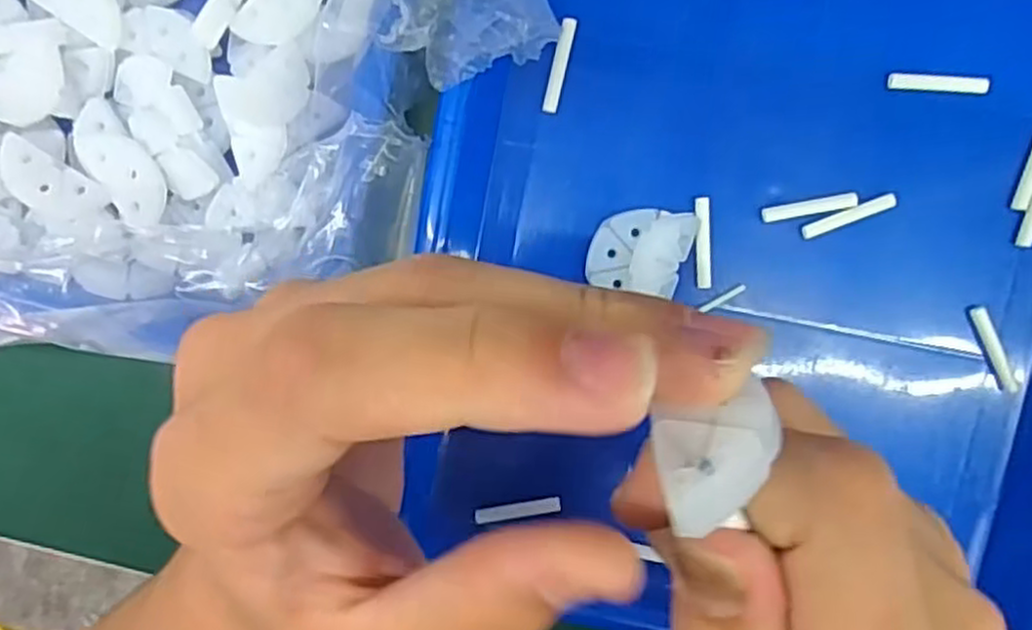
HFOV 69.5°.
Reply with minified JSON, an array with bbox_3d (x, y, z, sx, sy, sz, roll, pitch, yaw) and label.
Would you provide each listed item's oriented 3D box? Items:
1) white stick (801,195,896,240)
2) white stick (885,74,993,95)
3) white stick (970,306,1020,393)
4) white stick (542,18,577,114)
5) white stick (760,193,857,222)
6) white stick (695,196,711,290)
[{"bbox_3d":[0.122,-0.036,0.272,0.034,0.004,0.005,-21,95,6],"label":"white stick"},{"bbox_3d":[0.151,-0.083,0.266,0.033,0.004,0.006,4,97,4],"label":"white stick"},{"bbox_3d":[0.177,0.013,0.274,0.006,0.005,0.034,-24,94,6],"label":"white stick"},{"bbox_3d":[0.016,-0.092,0.273,0.006,0.004,0.033,14,97,2],"label":"white stick"},{"bbox_3d":[0.108,-0.040,0.272,0.034,0.004,0.006,-10,96,5],"label":"white stick"},{"bbox_3d":[0.070,-0.027,0.276,0.005,0.004,0.033,-2,96,4],"label":"white stick"}]

